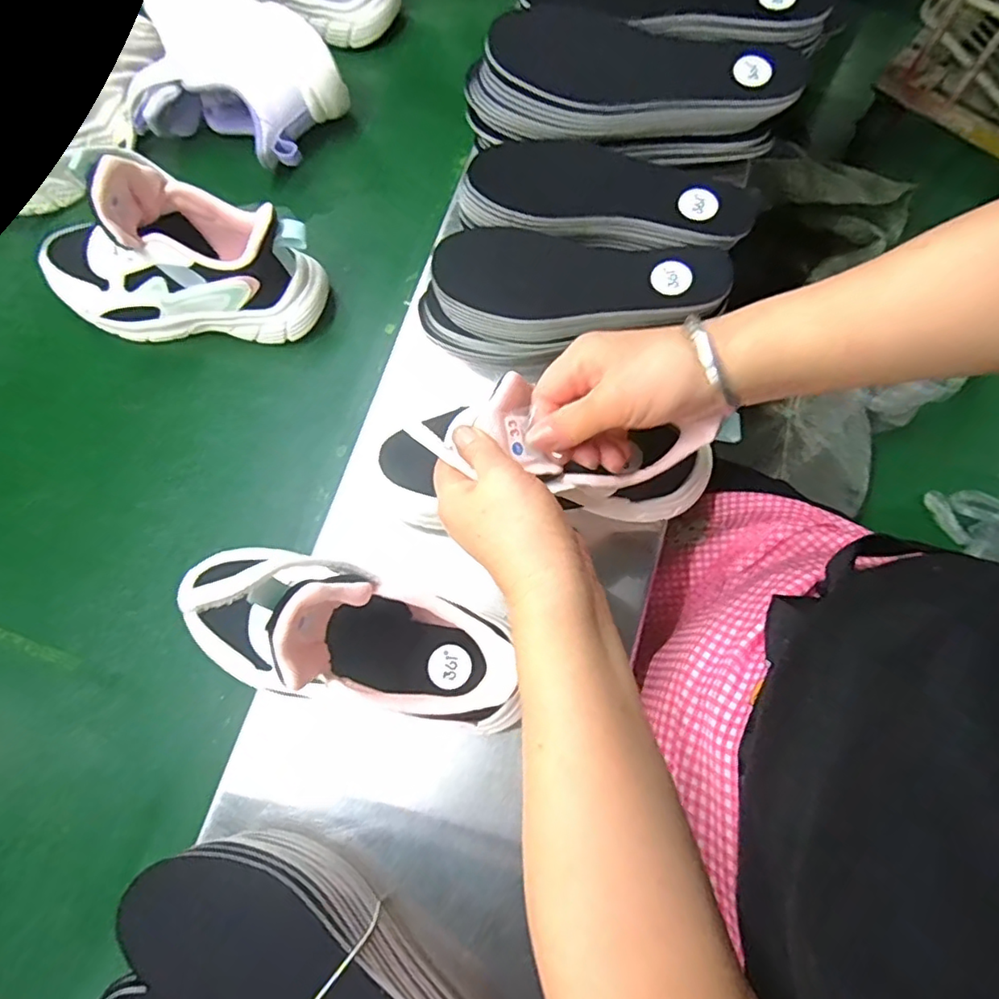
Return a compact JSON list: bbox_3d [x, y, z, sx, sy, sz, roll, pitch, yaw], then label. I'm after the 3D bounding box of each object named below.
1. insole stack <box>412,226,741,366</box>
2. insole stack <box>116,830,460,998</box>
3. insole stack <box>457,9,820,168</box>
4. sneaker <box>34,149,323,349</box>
[{"bbox_3d":[0.049,-0.149,0.432,0.210,0.062,0.077,5,76,1],"label":"insole stack"},{"bbox_3d":[-0.098,0.264,0.327,0.221,0.054,0.088,29,77,6],"label":"insole stack"},{"bbox_3d":[0.102,-0.324,0.466,0.250,0.060,0.090,5,76,1],"label":"insole stack"},{"bbox_3d":[-0.258,-0.186,0.449,0.226,0.125,0.079,2,76,0],"label":"sneaker"}]

